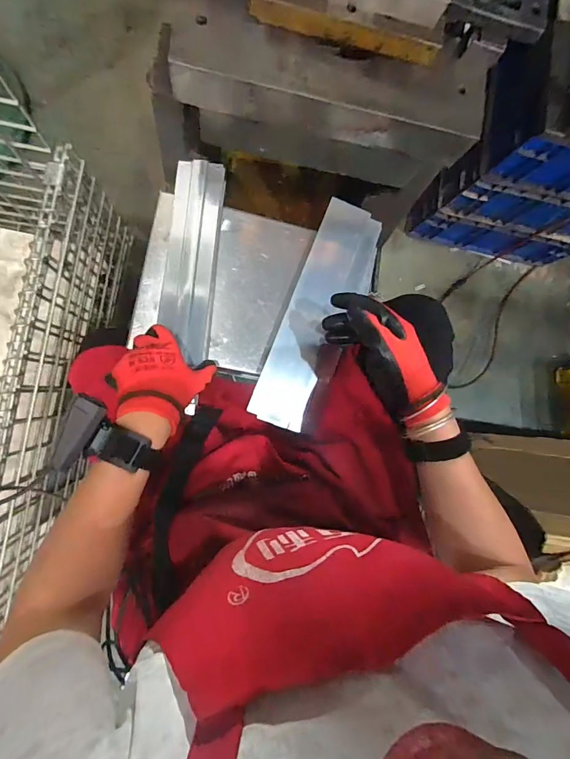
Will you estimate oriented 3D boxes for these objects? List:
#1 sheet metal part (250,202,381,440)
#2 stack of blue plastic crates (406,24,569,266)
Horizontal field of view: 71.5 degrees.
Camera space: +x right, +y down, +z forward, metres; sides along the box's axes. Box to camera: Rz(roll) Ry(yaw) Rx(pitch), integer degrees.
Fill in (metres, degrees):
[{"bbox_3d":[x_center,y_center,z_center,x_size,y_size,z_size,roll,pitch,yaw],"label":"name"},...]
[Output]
[{"bbox_3d":[0.050,-0.088,0.567,0.094,0.021,0.325,22,87,-8],"label":"sheet metal part"},{"bbox_3d":[0.650,-0.500,0.965,0.485,0.537,0.265,8,86,-9],"label":"stack of blue plastic crates"}]

